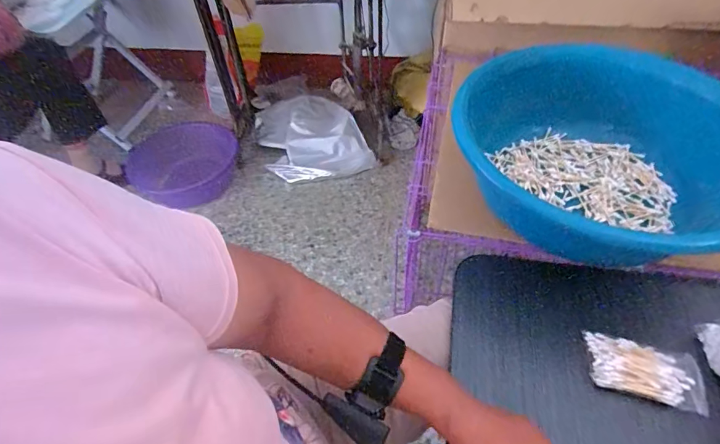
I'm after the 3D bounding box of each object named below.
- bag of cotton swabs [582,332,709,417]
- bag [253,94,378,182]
[{"bbox_3d":[0.327,0.171,0.468,0.114,0.018,0.065,13,51,15],"label":"bag of cotton swabs"},{"bbox_3d":[-0.185,-0.322,1.539,0.379,0.138,0.395,-18,51,-12],"label":"bag"}]

